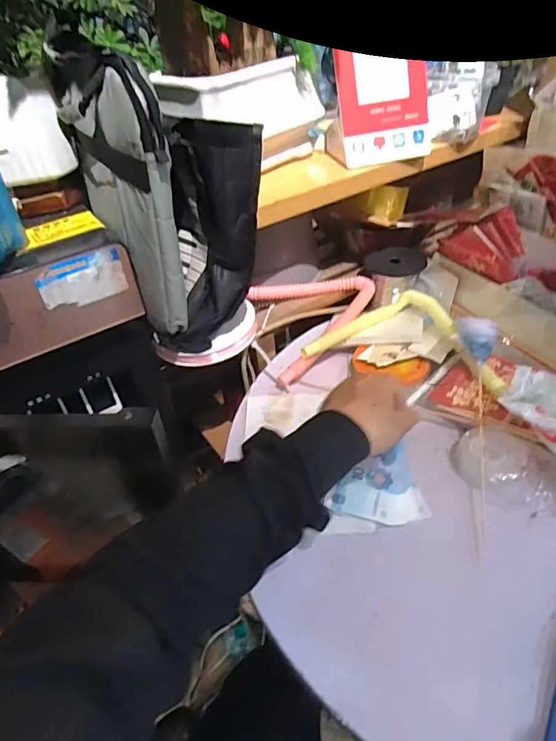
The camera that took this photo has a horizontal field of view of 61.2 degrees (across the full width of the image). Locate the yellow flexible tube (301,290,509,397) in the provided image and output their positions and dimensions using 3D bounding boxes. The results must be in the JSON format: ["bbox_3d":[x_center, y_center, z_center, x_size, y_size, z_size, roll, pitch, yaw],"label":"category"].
[{"bbox_3d":[0.177,-0.050,0.635,0.247,0.033,0.155,13,44,20],"label":"yellow flexible tube"}]

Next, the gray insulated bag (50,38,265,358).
[{"bbox_3d":[-0.135,-0.210,0.590,0.161,0.278,0.238,-23,43,-19],"label":"gray insulated bag"}]

